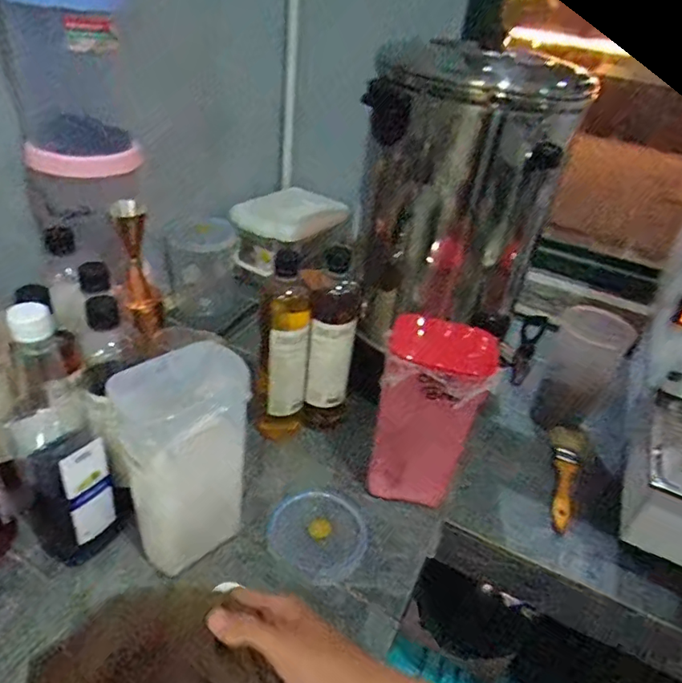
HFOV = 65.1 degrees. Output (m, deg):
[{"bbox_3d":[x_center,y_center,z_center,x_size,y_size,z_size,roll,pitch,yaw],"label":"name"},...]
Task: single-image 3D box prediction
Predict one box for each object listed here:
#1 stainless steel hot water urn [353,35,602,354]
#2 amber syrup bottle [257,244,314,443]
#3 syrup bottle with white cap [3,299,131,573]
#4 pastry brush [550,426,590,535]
[{"bbox_3d":[0.158,-0.212,0.750,0.242,0.374,0.198,21,50,19],"label":"stainless steel hot water urn"},{"bbox_3d":[-0.075,0.014,0.712,0.066,0.279,0.050,2,35,-8],"label":"amber syrup bottle"},{"bbox_3d":[-0.277,0.095,0.525,0.077,0.300,0.075,27,39,26],"label":"syrup bottle with white cap"},{"bbox_3d":[0.327,0.189,0.769,0.053,0.011,0.204,17,36,14],"label":"pastry brush"}]

